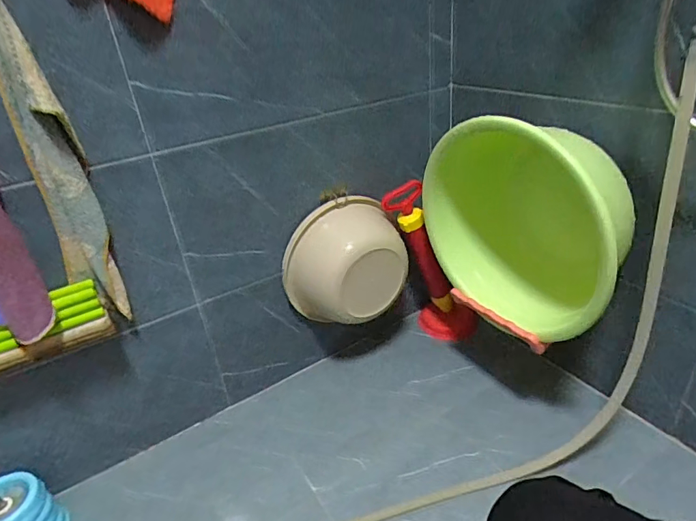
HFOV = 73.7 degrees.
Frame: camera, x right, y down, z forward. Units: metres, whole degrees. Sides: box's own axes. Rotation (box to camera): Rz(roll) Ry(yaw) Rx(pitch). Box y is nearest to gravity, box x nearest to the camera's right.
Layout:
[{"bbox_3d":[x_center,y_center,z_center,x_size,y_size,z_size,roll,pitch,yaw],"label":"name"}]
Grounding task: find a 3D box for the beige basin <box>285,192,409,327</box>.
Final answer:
[{"bbox_3d":[-0.005,0.009,0.979,0.259,0.234,0.091,-14,31,-12],"label":"beige basin"}]

